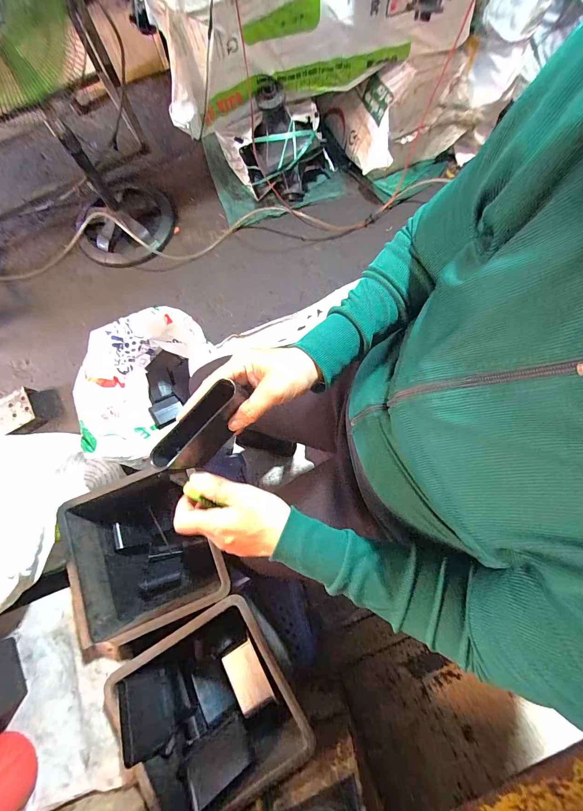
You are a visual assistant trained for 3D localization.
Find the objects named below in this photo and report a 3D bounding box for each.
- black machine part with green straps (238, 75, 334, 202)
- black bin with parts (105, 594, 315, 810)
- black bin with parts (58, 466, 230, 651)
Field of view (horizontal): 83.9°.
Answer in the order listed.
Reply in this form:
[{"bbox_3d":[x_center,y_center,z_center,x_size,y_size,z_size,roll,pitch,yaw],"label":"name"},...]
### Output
[{"bbox_3d":[-0.011,-0.948,1.208,0.342,0.335,0.152,-6,76,0],"label":"black machine part with green straps"},{"bbox_3d":[-0.133,0.510,0.571,0.263,0.131,0.264,-31,77,-8],"label":"black bin with parts"},{"bbox_3d":[-0.274,0.288,0.676,0.264,0.206,0.266,-25,77,-5],"label":"black bin with parts"}]

